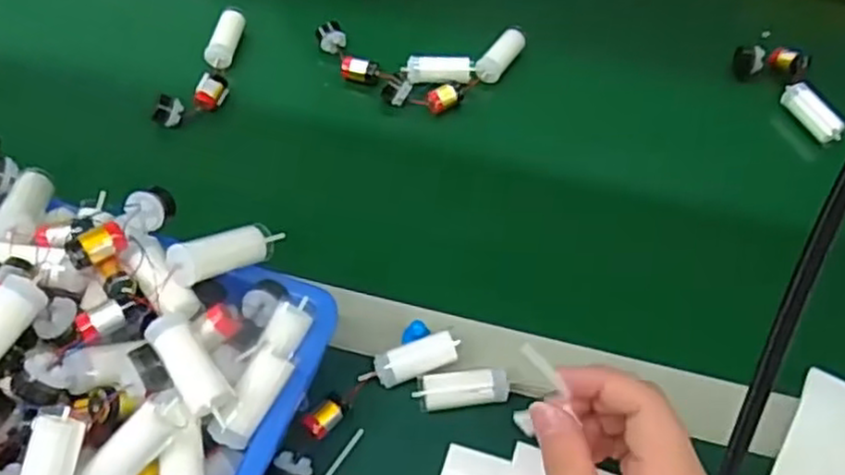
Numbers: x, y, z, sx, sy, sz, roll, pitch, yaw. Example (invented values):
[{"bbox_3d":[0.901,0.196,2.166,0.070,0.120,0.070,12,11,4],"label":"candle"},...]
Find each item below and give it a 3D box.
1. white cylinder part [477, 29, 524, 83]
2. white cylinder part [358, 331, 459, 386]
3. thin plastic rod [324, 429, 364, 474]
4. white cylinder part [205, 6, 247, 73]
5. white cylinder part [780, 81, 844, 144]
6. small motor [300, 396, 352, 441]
[{"bbox_3d":[0.064,-0.147,0.590,0.020,0.017,0.051,31,61,18],"label":"white cylinder part"},{"bbox_3d":[-0.007,0.072,0.425,0.056,0.015,0.019,-17,58,-12],"label":"white cylinder part"},{"bbox_3d":[-0.051,0.130,0.404,0.005,0.004,0.058,31,61,18],"label":"thin plastic rod"},{"bbox_3d":[-0.158,-0.160,0.592,0.018,0.019,0.058,8,57,4],"label":"white cylinder part"},{"bbox_3d":[0.295,-0.095,0.553,0.013,0.021,0.057,-18,59,-13],"label":"white cylinder part"},{"bbox_3d":[-0.054,0.100,0.411,0.014,0.011,0.028,40,64,22],"label":"small motor"}]

